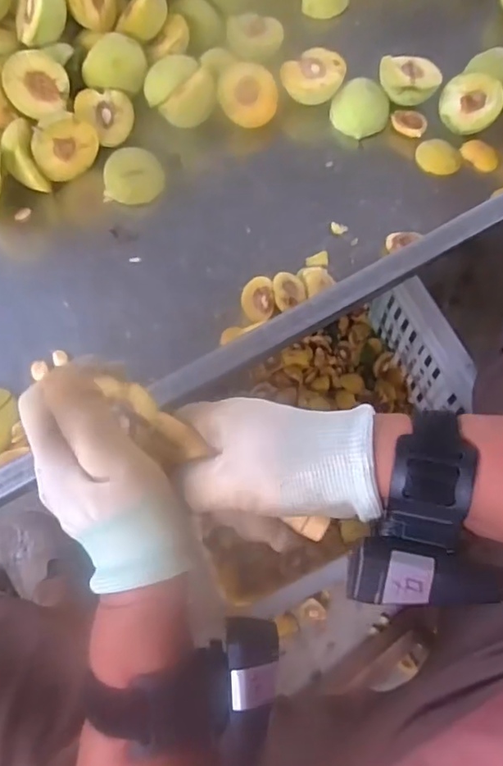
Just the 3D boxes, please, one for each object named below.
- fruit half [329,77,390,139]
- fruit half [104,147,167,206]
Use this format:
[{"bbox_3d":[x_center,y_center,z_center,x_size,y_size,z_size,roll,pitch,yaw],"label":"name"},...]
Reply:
[{"bbox_3d":[0.107,-0.270,0.555,0.056,0.026,0.052,-1,69,1],"label":"fruit half"},{"bbox_3d":[-0.114,-0.201,0.543,0.052,0.021,0.056,0,68,1],"label":"fruit half"}]

